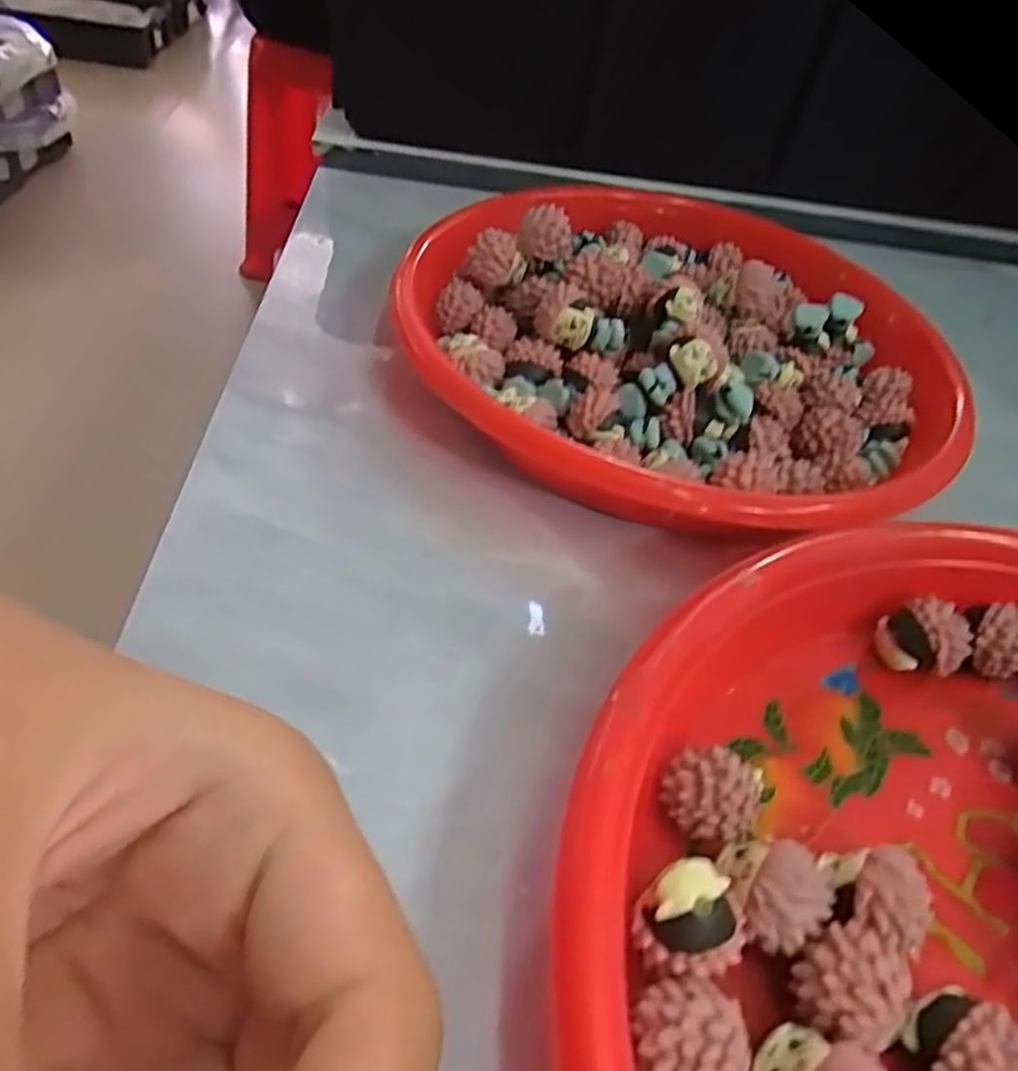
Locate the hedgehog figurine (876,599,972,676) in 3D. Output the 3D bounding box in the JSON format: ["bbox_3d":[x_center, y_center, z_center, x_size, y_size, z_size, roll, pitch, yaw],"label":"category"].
[{"bbox_3d":[0.108,0.027,0.199,0.020,0.018,0.014,18,45,6],"label":"hedgehog figurine"}]

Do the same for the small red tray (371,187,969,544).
[{"bbox_3d":[0.059,-0.073,0.261,0.181,0.034,0.183,-27,54,-24],"label":"small red tray"}]

